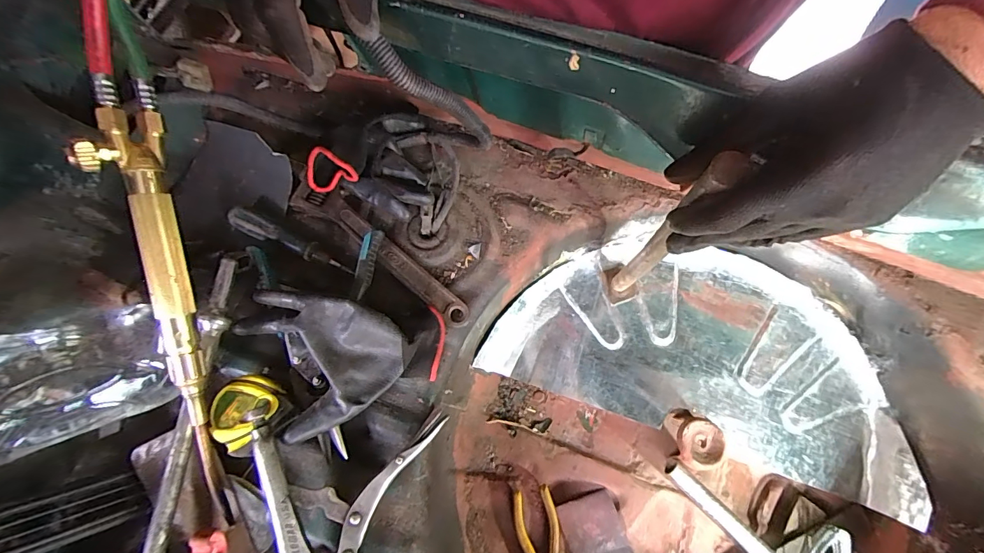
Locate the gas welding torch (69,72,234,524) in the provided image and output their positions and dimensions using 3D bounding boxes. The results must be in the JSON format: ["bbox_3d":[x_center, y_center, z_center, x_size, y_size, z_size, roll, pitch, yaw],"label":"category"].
[{"bbox_3d":[-0.266,0.028,0.343,0.035,0.044,0.353,-7,100,-5],"label":"gas welding torch"}]

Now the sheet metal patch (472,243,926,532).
[{"bbox_3d":[0.283,0.091,0.573,0.536,0.047,0.249,18,69,5],"label":"sheet metal patch"}]

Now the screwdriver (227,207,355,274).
[{"bbox_3d":[-0.221,-0.037,0.464,0.156,0.023,0.021,24,69,2],"label":"screwdriver"}]

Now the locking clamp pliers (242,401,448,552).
[{"bbox_3d":[-0.134,0.216,0.365,0.163,0.053,0.191,1,68,-2],"label":"locking clamp pliers"}]

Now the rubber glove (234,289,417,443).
[{"bbox_3d":[-0.161,0.067,0.413,0.134,0.062,0.141,-33,73,-14],"label":"rubber glove"}]

